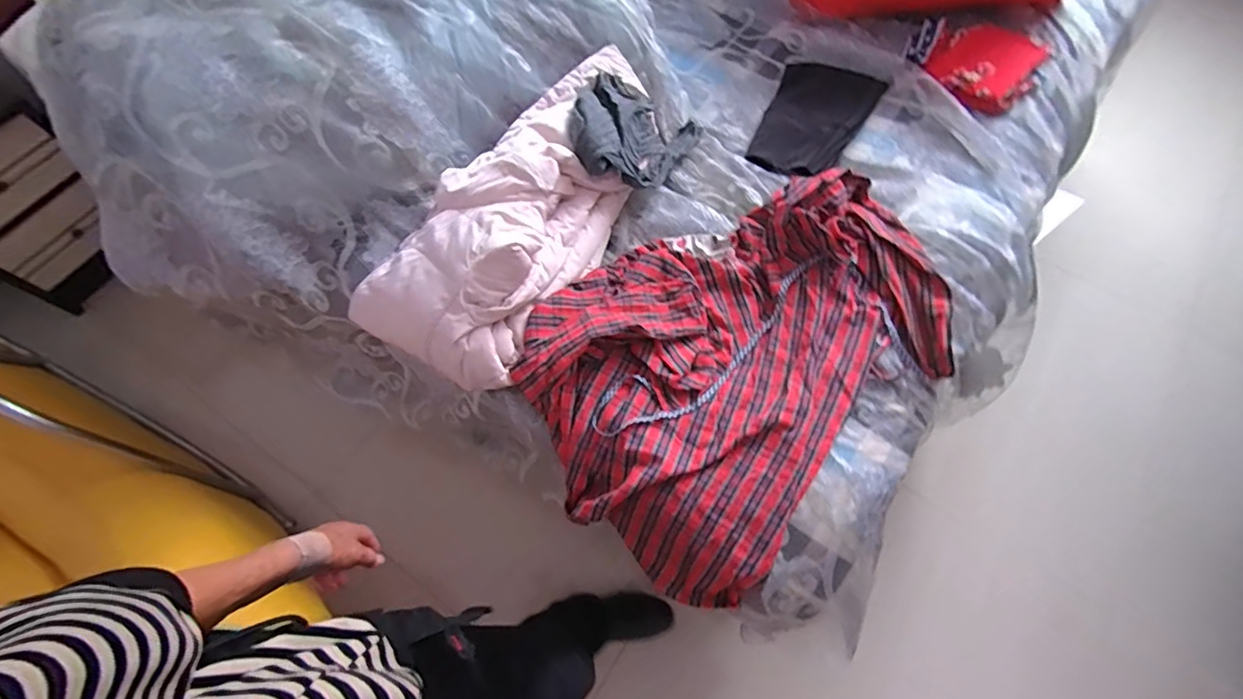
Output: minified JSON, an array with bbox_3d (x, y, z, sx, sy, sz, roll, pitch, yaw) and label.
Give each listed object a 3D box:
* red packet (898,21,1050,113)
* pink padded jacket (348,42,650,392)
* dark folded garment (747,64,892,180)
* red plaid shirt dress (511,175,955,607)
[{"bbox_3d":[0.656,-0.549,0.996,0.229,0.038,0.174,39,73,17],"label":"red packet"},{"bbox_3d":[-0.140,-0.254,0.844,0.252,0.139,0.627,27,70,13],"label":"pink padded jacket"},{"bbox_3d":[0.362,-0.429,0.986,0.179,0.035,0.294,23,69,12],"label":"dark folded garment"},{"bbox_3d":[0.177,-0.011,0.804,0.652,0.141,0.470,-42,71,-15],"label":"red plaid shirt dress"}]

